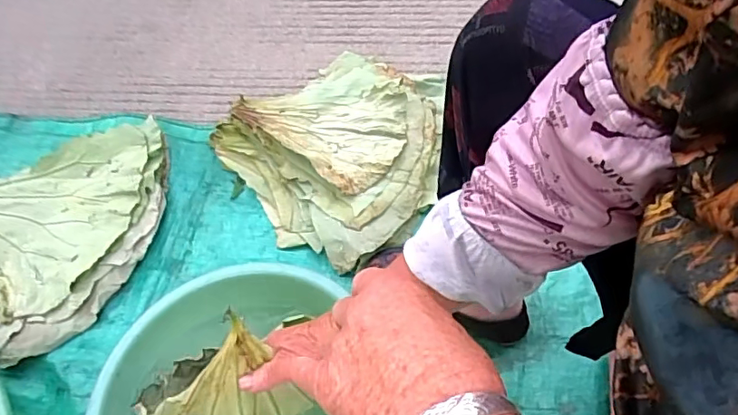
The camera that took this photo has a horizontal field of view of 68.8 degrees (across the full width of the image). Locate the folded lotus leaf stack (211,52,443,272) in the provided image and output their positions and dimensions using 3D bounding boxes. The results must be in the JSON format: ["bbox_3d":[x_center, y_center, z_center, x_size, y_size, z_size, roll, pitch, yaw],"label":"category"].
[{"bbox_3d":[-0.034,-0.127,0.915,0.403,0.086,0.391,-40,59,-22],"label":"folded lotus leaf stack"}]

